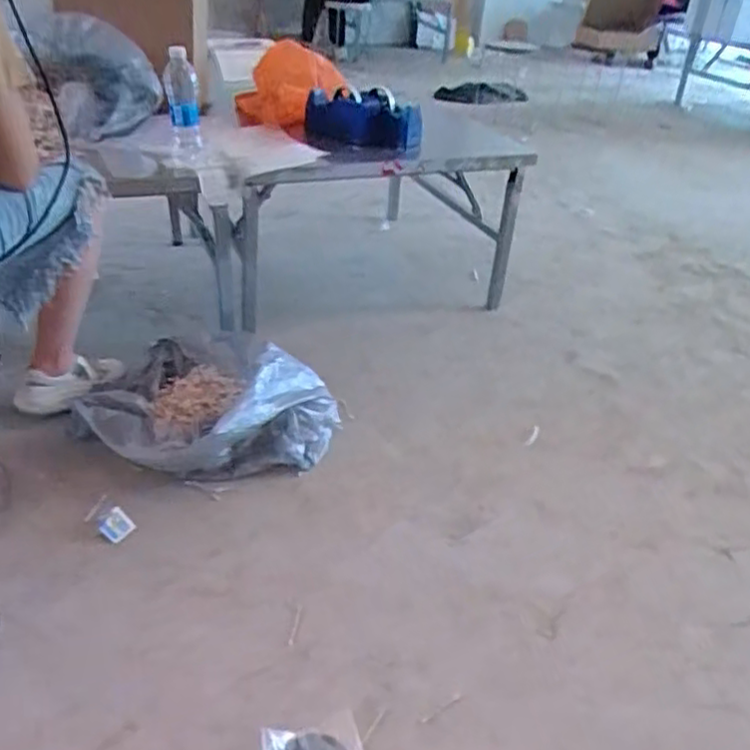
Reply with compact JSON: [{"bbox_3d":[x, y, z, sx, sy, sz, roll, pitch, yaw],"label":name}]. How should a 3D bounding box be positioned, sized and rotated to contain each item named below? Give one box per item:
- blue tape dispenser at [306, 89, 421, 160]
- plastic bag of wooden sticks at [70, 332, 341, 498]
[{"bbox_3d":[-0.022,-0.615,1.762,0.259,0.140,0.166,-23,43,-33],"label":"blue tape dispenser"},{"bbox_3d":[-0.346,0.064,1.465,0.463,0.173,0.390,17,37,18],"label":"plastic bag of wooden sticks"}]

